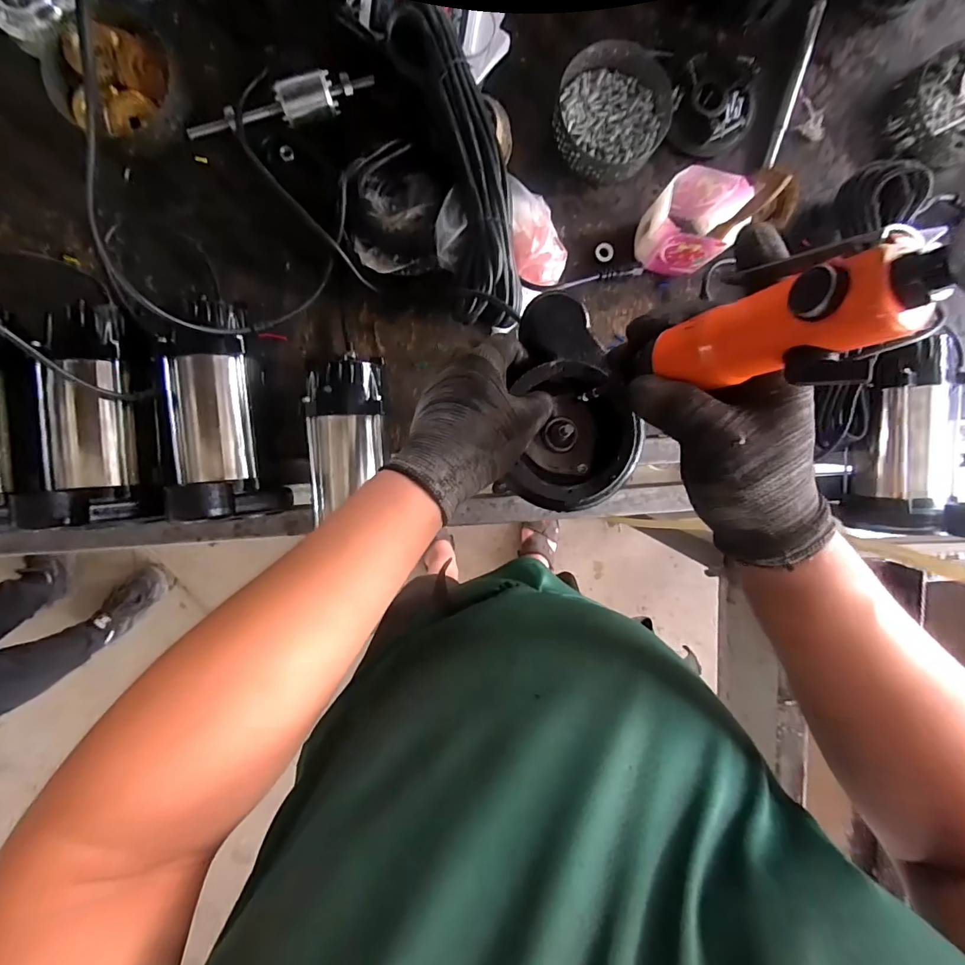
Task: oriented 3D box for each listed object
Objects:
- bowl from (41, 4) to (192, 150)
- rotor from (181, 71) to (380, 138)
[{"bbox_3d":[-0.406,-0.447,0.529,0.142,0.040,0.131,0,95,-4],"label":"bowl"},{"bbox_3d":[-0.227,-0.422,0.533,0.209,0.040,0.036,-19,96,-2],"label":"rotor"}]

